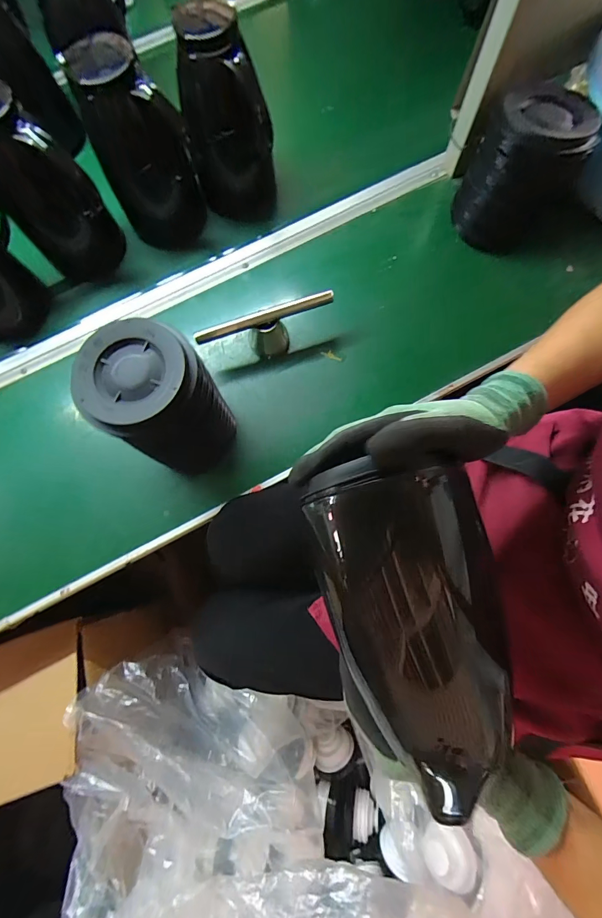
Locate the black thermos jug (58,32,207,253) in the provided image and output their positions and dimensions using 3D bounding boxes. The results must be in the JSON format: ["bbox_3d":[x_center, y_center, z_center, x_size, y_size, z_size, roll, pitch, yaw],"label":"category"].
[{"bbox_3d":[-0.231,-0.444,0.535,0.127,0.220,0.145,-27,79,-5],"label":"black thermos jug"}]

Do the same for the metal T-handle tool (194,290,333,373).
[{"bbox_3d":[-0.050,-0.184,0.537,0.207,0.070,0.058,-14,78,-2],"label":"metal T-handle tool"}]

